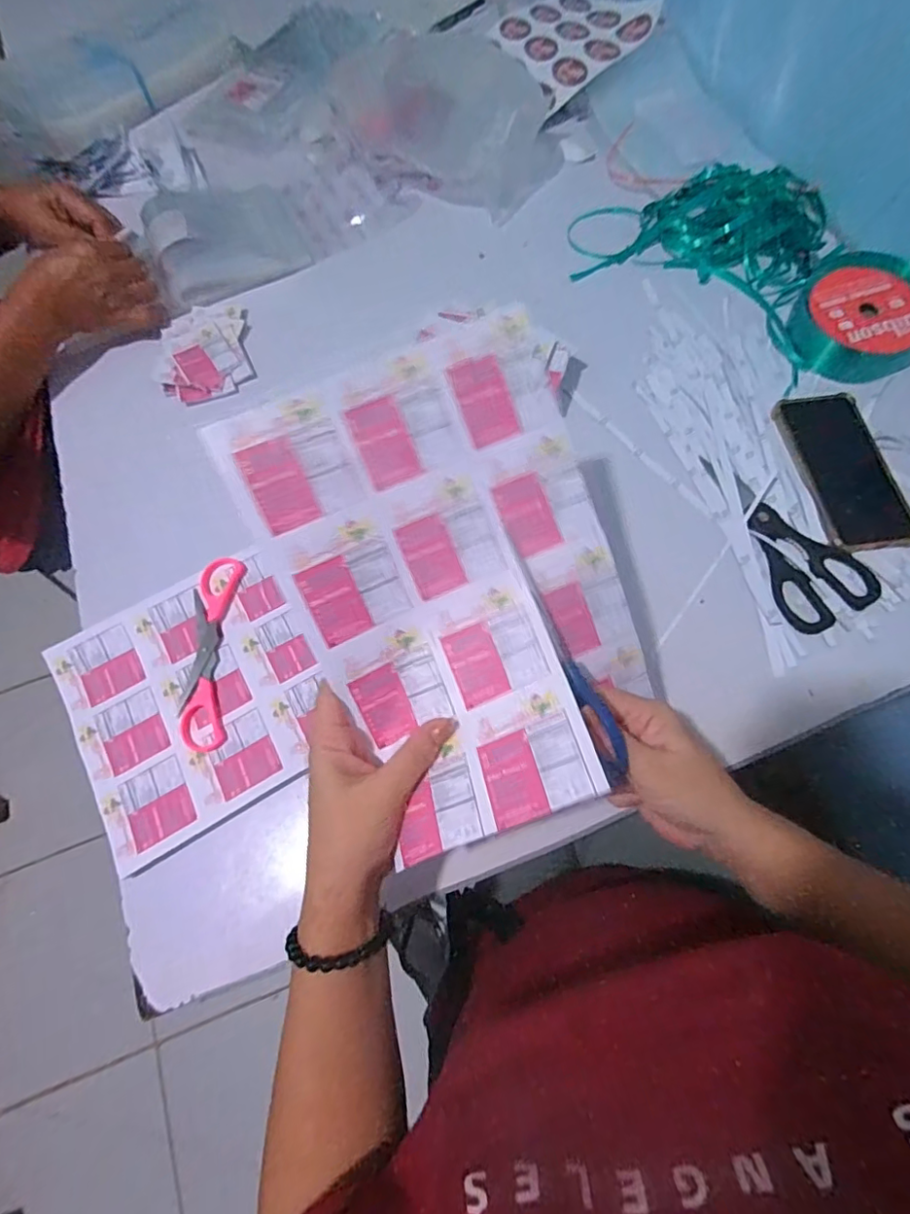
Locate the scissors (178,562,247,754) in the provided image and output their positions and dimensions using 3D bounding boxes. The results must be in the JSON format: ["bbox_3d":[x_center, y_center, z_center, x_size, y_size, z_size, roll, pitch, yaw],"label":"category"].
[{"bbox_3d":[-0.211,0.037,0.472,0.041,0.007,0.167,-2,70,2],"label":"scissors"}]

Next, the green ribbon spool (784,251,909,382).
[{"bbox_3d":[0.409,-0.291,0.549,0.127,0.040,0.127,-1,70,2],"label":"green ribbon spool"}]

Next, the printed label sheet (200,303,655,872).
[{"bbox_3d":[0.009,-0.011,0.315,0.196,0.095,0.279,-25,102,-6],"label":"printed label sheet"}]

